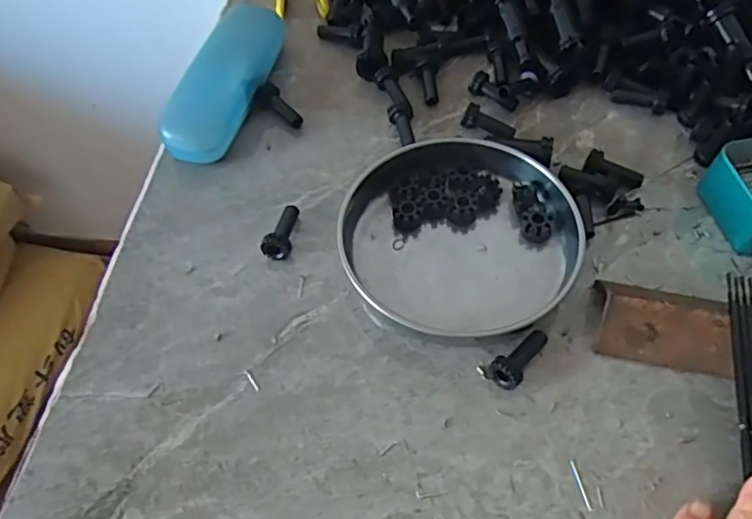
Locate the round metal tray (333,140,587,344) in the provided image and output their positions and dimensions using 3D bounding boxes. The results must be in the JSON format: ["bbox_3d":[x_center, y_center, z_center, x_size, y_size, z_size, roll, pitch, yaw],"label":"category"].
[{"bbox_3d":[0.052,-0.017,0.366,0.139,0.028,0.134,0,57,1],"label":"round metal tray"}]

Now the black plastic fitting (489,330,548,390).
[{"bbox_3d":[0.080,0.053,0.326,0.040,0.015,0.017,-37,63,-21],"label":"black plastic fitting"}]

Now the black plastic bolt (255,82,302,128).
[{"bbox_3d":[-0.071,-0.111,0.434,0.019,0.013,0.040,-31,61,-18],"label":"black plastic bolt"}]

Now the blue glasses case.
[{"bbox_3d":[-0.107,-0.134,0.439,0.047,0.037,0.155,13,58,9],"label":"blue glasses case"}]

